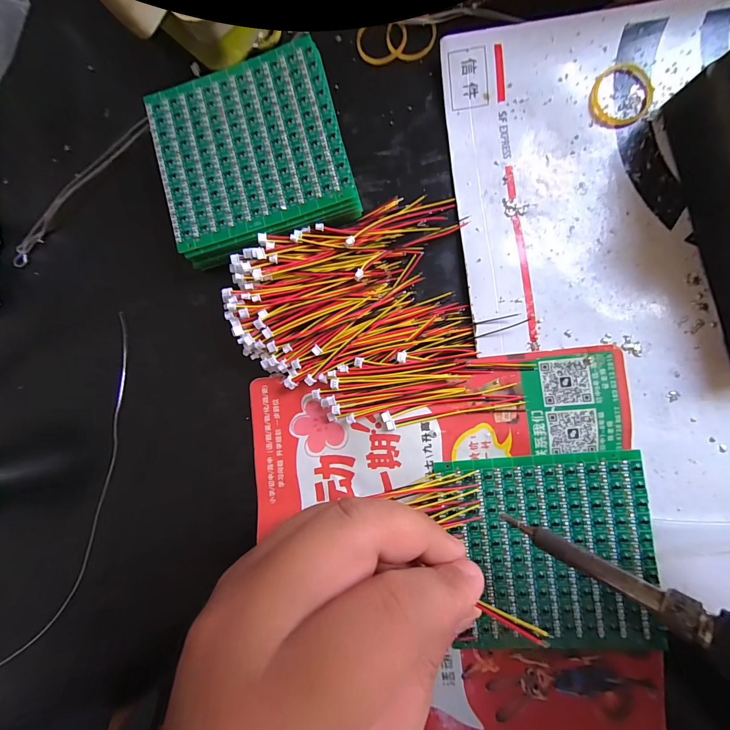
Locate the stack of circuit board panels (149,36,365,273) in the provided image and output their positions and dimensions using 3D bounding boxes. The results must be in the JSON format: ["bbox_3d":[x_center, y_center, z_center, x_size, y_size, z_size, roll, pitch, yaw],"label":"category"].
[{"bbox_3d":[-0.061,-0.114,0.185,0.099,0.021,0.096,-15,86,3],"label":"stack of circuit board panels"}]

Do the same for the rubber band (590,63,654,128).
[{"bbox_3d":[0.140,-0.147,0.180,0.034,0.005,0.031,0,87,4],"label":"rubber band"}]

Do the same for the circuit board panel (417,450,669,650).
[{"bbox_3d":[0.089,0.094,0.165,0.101,0.004,0.093,-6,87,7],"label":"circuit board panel"}]

